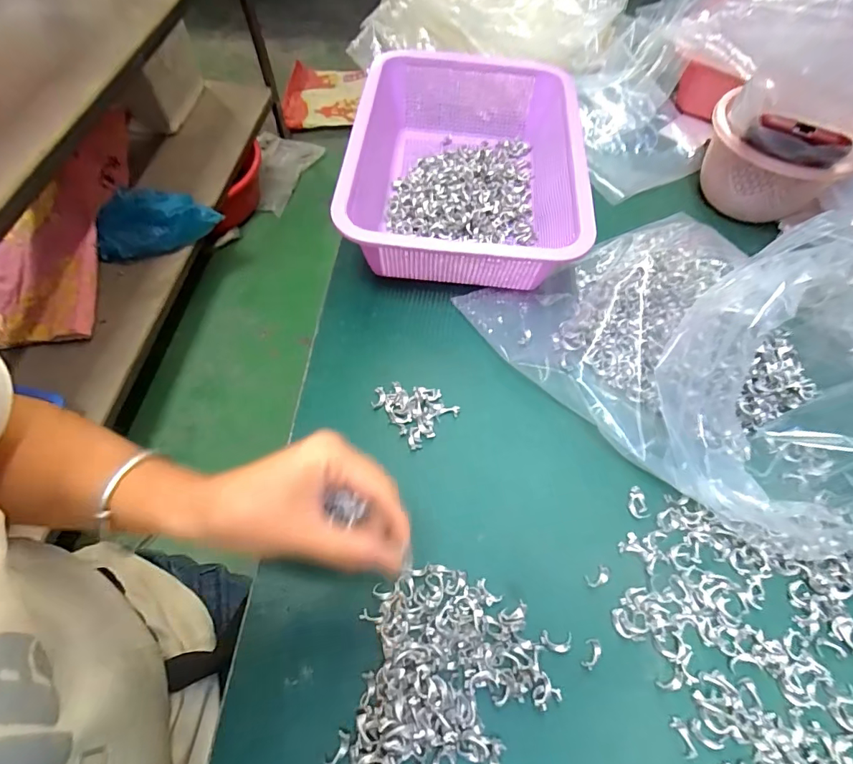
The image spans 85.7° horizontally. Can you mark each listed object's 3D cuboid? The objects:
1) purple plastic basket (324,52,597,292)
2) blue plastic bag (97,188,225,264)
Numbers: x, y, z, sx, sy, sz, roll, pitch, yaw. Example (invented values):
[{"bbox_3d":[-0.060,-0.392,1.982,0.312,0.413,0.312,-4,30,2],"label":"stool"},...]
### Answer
[{"bbox_3d":[0.040,-0.214,0.471,0.223,0.083,0.292,3,60,-1],"label":"purple plastic basket"},{"bbox_3d":[-0.645,-0.373,1.091,0.279,0.145,0.105,-8,61,-6],"label":"blue plastic bag"}]

